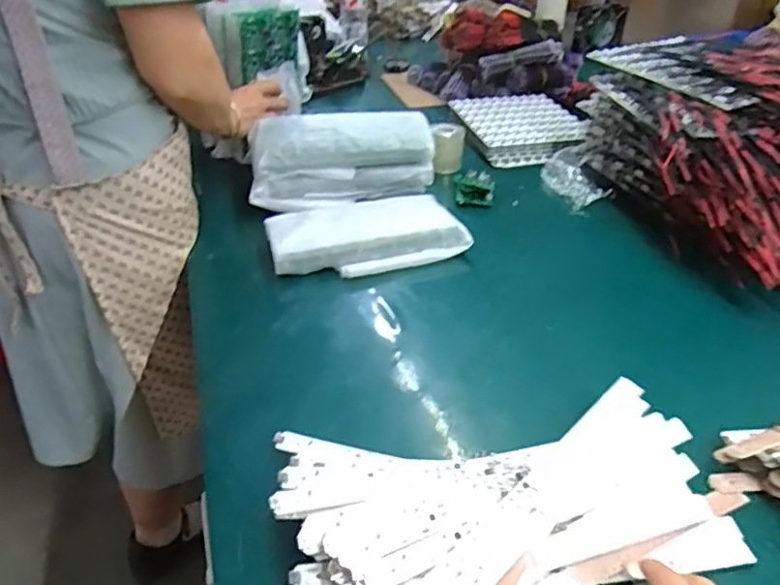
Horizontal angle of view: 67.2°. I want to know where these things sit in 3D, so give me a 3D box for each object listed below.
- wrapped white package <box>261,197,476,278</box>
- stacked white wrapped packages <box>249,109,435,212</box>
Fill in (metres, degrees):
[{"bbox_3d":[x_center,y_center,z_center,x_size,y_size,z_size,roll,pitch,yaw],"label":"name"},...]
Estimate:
[{"bbox_3d":[-0.034,-0.074,0.759,0.241,0.041,0.130,-12,39,-16],"label":"wrapped white package"},{"bbox_3d":[-0.072,-0.190,0.857,0.261,0.109,0.099,-9,38,-13],"label":"stacked white wrapped packages"}]

